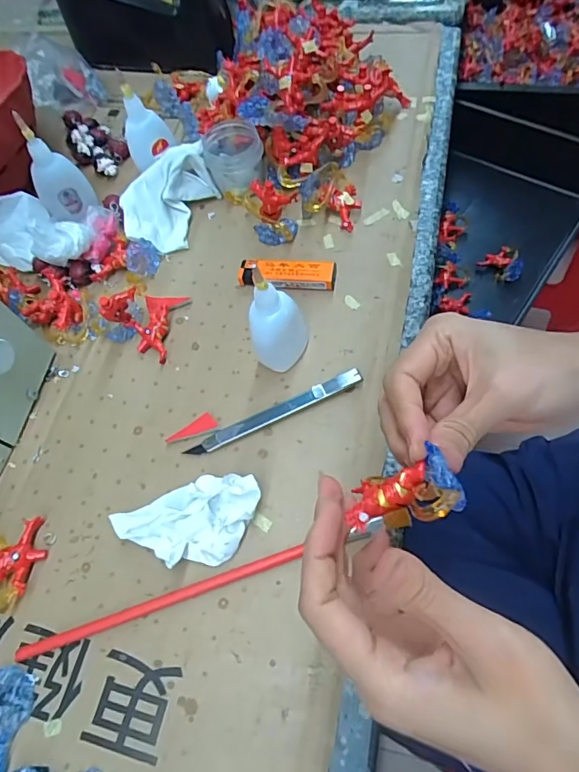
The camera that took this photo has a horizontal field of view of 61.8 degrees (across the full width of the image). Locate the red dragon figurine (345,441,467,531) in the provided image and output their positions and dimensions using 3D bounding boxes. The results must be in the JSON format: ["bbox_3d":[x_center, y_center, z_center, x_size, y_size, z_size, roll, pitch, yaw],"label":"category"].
[{"bbox_3d":[0.047,0.046,0.207,0.051,0.022,0.029,-17,65,-5],"label":"red dragon figurine"}]

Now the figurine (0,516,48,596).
[{"bbox_3d":[-0.184,0.112,0.330,0.036,0.014,0.046,16,67,14],"label":"figurine"}]

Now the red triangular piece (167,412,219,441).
[{"bbox_3d":[-0.073,0.034,0.359,0.037,0.004,0.015,-35,59,-5],"label":"red triangular piece"}]

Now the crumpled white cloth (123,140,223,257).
[{"bbox_3d":[-0.115,-0.179,0.449,0.077,0.039,0.106,19,68,17],"label":"crumpled white cloth"}]

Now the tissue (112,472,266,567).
[{"bbox_3d":[-0.068,0.086,0.312,0.097,0.033,0.053,-7,64,4],"label":"tissue"}]

